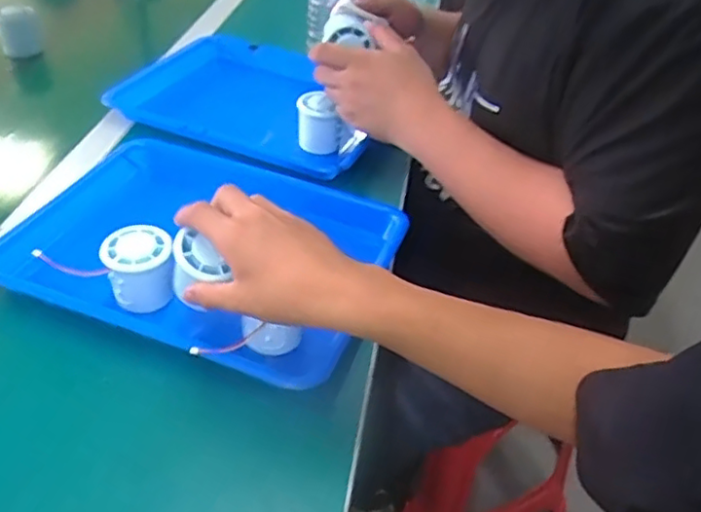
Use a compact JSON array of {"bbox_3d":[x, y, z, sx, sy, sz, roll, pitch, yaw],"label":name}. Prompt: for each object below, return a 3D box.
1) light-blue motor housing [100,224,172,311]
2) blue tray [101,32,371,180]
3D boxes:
[{"bbox_3d":[-0.180,0.012,0.545,0.058,0.049,0.057,-13,44,-18],"label":"light-blue motor housing"},{"bbox_3d":[-0.121,-0.197,0.838,0.339,0.060,0.238,19,43,16],"label":"blue tray"}]

